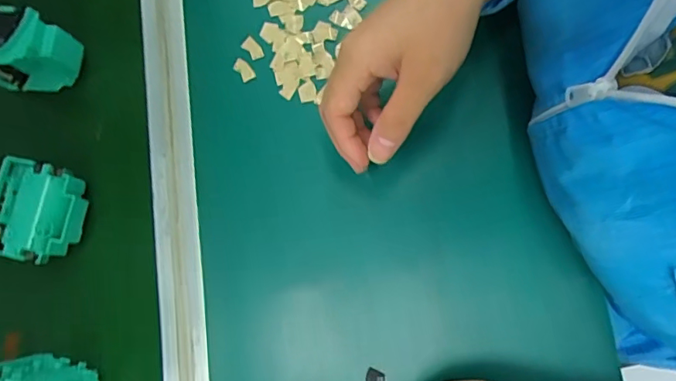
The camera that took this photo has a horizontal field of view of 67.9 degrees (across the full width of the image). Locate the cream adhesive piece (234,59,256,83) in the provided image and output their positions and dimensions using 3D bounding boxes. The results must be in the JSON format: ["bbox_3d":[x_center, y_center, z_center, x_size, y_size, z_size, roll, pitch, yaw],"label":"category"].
[{"bbox_3d":[-0.077,-0.099,0.412,0.011,0.004,0.021,-38,81,-5],"label":"cream adhesive piece"}]

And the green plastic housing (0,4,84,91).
[{"bbox_3d":[-0.248,-0.108,0.395,0.077,0.070,0.040,5,80,2],"label":"green plastic housing"}]

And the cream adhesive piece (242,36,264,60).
[{"bbox_3d":[-0.070,-0.118,0.415,0.012,0.004,0.020,-43,82,-6],"label":"cream adhesive piece"}]

